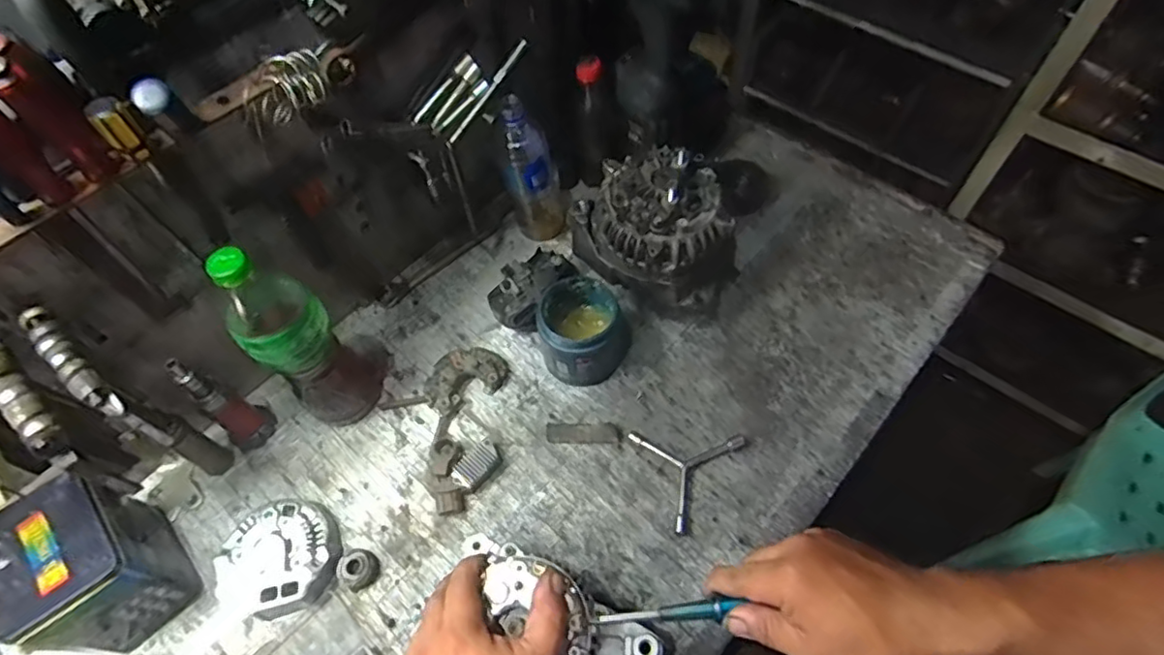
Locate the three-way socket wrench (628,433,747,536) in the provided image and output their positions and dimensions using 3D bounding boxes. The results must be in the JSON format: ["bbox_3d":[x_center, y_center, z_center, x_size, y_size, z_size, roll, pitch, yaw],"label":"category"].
[{"bbox_3d":[0.129,0.147,0.667,0.113,0.009,0.117,-21,60,-10],"label":"three-way socket wrench"}]

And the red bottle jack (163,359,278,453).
[{"bbox_3d":[-0.384,0.081,0.653,0.037,0.157,0.049,31,64,20],"label":"red bottle jack"}]

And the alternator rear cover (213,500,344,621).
[{"bbox_3d":[-0.308,0.234,0.624,0.112,0.036,0.106,-14,59,-6],"label":"alternator rear cover"}]

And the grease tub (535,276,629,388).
[{"bbox_3d":[-0.001,0.010,0.710,0.088,0.102,0.109,-13,58,-6],"label":"grease tub"}]

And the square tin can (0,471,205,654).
[{"bbox_3d":[-0.463,0.223,0.578,0.096,0.143,0.142,-34,63,-17],"label":"square tin can"}]

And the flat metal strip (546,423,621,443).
[{"bbox_3d":[0.001,0.119,0.695,0.083,0.005,0.023,0,58,2],"label":"flat metal strip"}]

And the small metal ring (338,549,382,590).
[{"bbox_3d":[-0.228,0.245,0.624,0.040,0.014,0.036,35,65,21],"label":"small metal ring"}]

